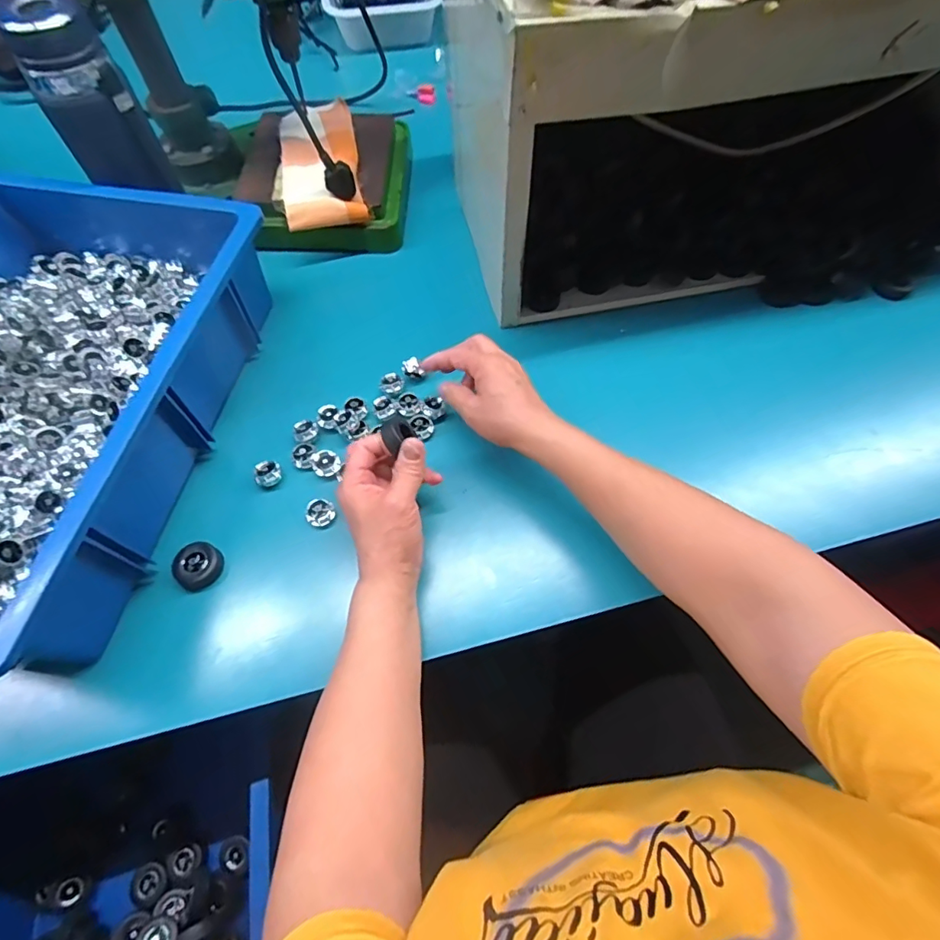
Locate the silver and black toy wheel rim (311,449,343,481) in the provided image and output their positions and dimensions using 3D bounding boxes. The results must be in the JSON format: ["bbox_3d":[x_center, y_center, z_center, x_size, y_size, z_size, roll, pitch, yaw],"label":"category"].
[{"bbox_3d":[-0.132,-0.005,0.469,0.026,0.016,0.023,9,65,4],"label":"silver and black toy wheel rim"}]

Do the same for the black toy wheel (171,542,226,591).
[{"bbox_3d":[-0.229,0.081,0.427,0.033,0.018,0.037,32,68,14],"label":"black toy wheel"}]

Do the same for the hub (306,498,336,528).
[{"bbox_3d":[-0.130,0.037,0.444,0.022,0.014,0.024,0,65,0],"label":"hub"}]

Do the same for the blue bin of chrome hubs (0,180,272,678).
[{"bbox_3d":[-0.396,-0.086,0.448,0.333,0.107,0.457,10,65,4],"label":"blue bin of chrome hubs"}]

